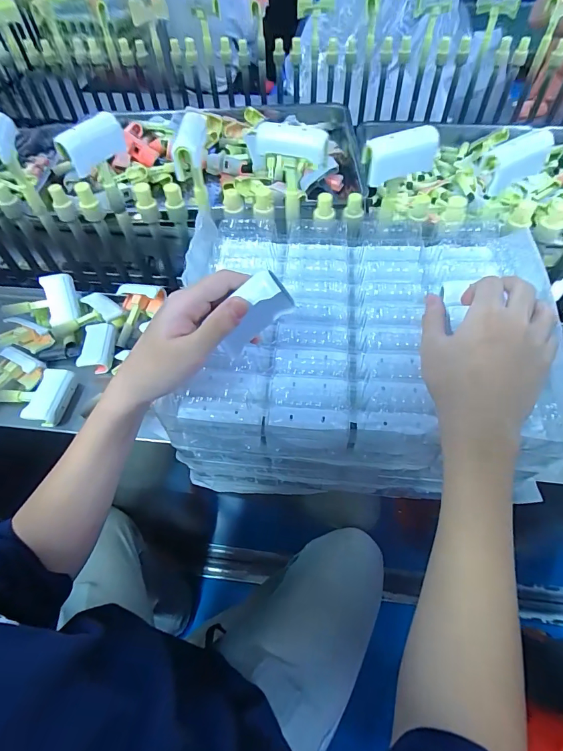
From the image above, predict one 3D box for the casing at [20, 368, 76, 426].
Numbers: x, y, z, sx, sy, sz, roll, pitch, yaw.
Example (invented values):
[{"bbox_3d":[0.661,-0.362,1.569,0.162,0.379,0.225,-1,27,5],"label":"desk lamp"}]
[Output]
[{"bbox_3d":[-0.298,0.027,0.501,0.048,0.019,0.072,4,56,6],"label":"casing"}]

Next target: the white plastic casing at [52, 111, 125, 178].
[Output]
[{"bbox_3d":[-0.203,-0.251,0.424,0.024,0.042,0.065,26,60,19],"label":"white plastic casing"}]

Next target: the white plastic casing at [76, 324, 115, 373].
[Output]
[{"bbox_3d":[-0.258,-0.040,0.546,0.040,0.020,0.074,-7,55,-2],"label":"white plastic casing"}]

